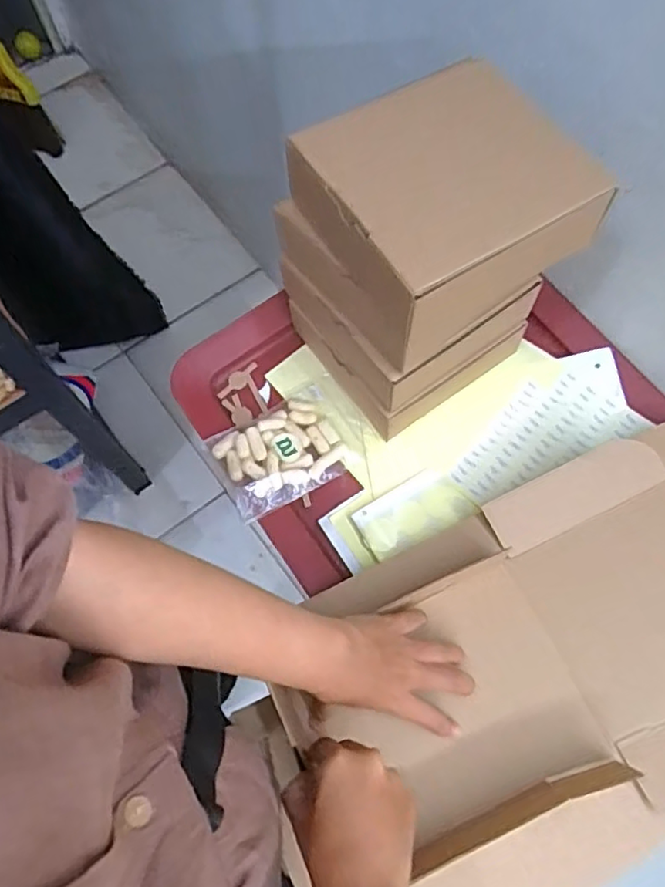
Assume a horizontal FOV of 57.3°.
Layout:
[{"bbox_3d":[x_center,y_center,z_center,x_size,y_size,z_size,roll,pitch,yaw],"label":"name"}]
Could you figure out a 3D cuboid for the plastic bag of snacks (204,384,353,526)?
[{"bbox_3d":[-0.046,0.007,0.559,0.120,0.022,0.090,-30,72,-11],"label":"plastic bag of snacks"}]

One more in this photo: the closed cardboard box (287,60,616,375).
[{"bbox_3d":[0.072,-0.159,0.440,0.160,0.109,0.154,-31,72,-11],"label":"closed cardboard box"}]

